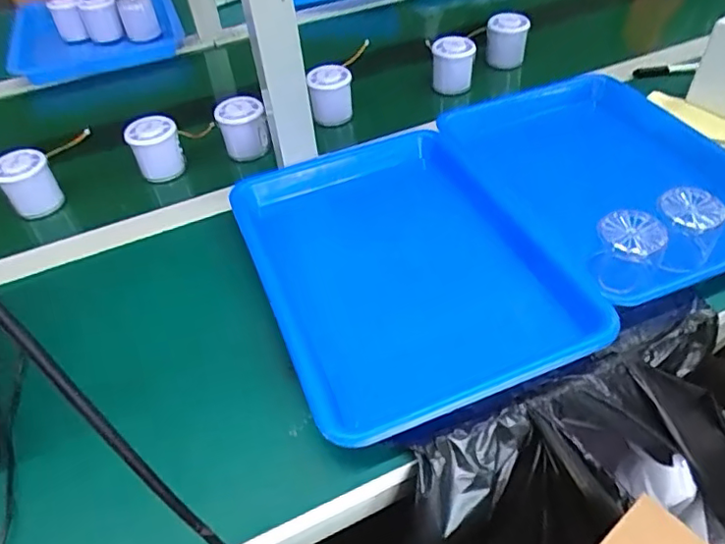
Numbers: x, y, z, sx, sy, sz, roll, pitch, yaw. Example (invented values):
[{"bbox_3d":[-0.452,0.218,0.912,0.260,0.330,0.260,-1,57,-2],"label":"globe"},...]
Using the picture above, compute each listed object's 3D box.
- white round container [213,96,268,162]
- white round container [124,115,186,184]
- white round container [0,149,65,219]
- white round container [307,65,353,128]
[{"bbox_3d":[-0.142,-0.168,0.675,0.054,0.061,0.052,-3,46,3],"label":"white round container"},{"bbox_3d":[-0.241,-0.145,0.661,0.056,0.060,0.049,-22,48,-16],"label":"white round container"},{"bbox_3d":[-0.375,-0.099,0.634,0.057,0.058,0.054,-30,50,-22],"label":"white round container"},{"bbox_3d":[-0.041,-0.225,0.716,0.051,0.064,0.052,-3,46,3],"label":"white round container"}]

